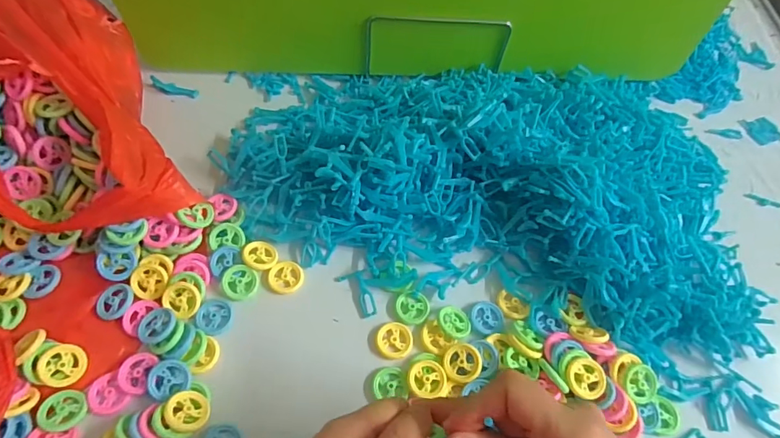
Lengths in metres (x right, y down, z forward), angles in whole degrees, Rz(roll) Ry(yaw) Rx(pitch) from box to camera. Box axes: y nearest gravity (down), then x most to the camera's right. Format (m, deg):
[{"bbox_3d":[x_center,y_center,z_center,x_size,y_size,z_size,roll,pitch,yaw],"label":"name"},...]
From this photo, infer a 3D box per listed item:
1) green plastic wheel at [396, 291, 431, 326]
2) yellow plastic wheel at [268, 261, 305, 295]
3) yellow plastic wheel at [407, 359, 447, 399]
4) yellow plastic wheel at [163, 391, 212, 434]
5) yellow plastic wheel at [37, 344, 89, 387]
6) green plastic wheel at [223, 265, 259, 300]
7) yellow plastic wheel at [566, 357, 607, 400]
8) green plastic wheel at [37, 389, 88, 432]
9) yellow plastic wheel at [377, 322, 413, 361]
[{"bbox_3d":[0.019,0.075,0.385,0.027,0.005,0.026,2,58,-4],"label":"green plastic wheel"},{"bbox_3d":[-0.088,0.049,0.391,0.029,0.004,0.029,2,58,-4],"label":"yellow plastic wheel"},{"bbox_3d":[0.029,0.123,0.353,0.029,0.007,0.028,2,58,-4],"label":"yellow plastic wheel"},{"bbox_3d":[-0.142,0.135,0.321,0.030,0.004,0.029,26,37,-22],"label":"yellow plastic wheel"},{"bbox_3d":[-0.240,0.107,0.336,0.029,0.004,0.029,19,61,-27],"label":"yellow plastic wheel"},{"bbox_3d":[-0.125,0.052,0.381,0.029,0.004,0.029,2,58,-4],"label":"green plastic wheel"},{"bbox_3d":[0.148,0.120,0.346,0.030,0.006,0.029,6,58,-1],"label":"yellow plastic wheel"},{"bbox_3d":[-0.230,0.135,0.322,0.029,0.007,0.027,2,58,-4],"label":"green plastic wheel"},{"bbox_3d":[0.004,0.098,0.369,0.028,0.004,0.030,2,58,-4],"label":"yellow plastic wheel"}]

